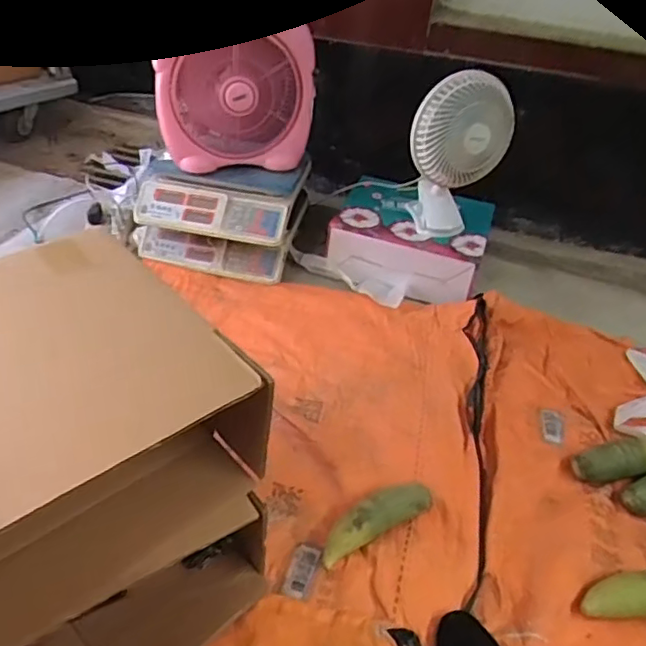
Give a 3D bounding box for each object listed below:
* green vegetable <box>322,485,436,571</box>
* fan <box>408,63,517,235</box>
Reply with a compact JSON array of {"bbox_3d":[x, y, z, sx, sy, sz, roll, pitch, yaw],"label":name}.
[{"bbox_3d":[0.077,0.279,0.874,0.187,0.048,0.047,-20,45,-27],"label":"green vegetable"},{"bbox_3d":[0.267,-0.327,1.208,0.176,0.339,0.133,14,40,11],"label":"fan"}]

